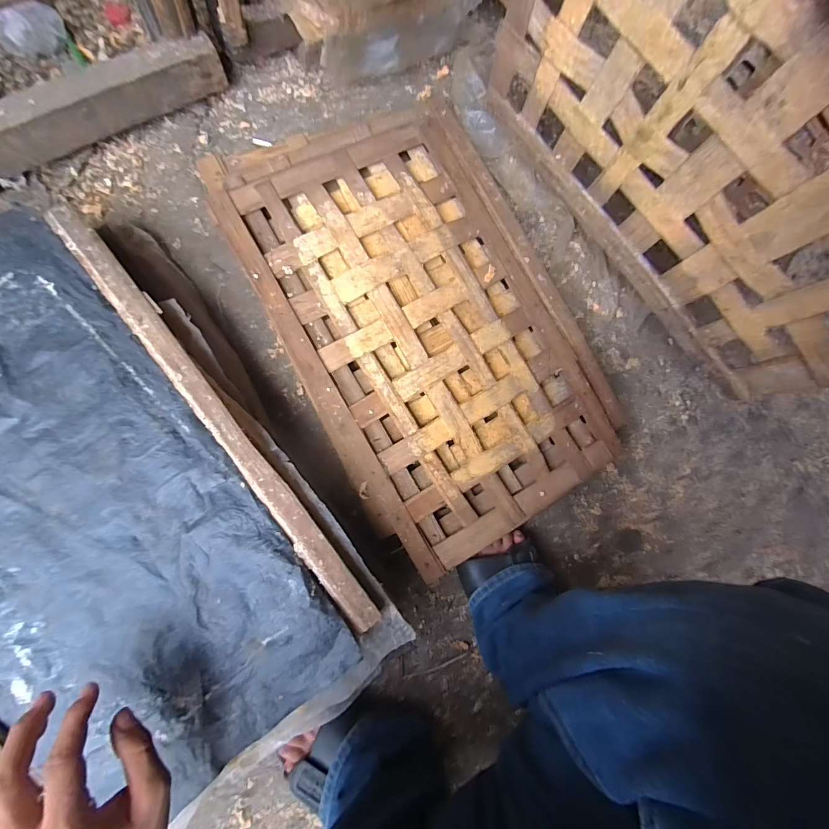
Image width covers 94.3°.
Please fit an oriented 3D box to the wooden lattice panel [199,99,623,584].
[{"bbox_3d":[0.024,-0.128,0.515,0.363,0.070,0.573,-27,88,-8],"label":"wooden lattice panel"}]

